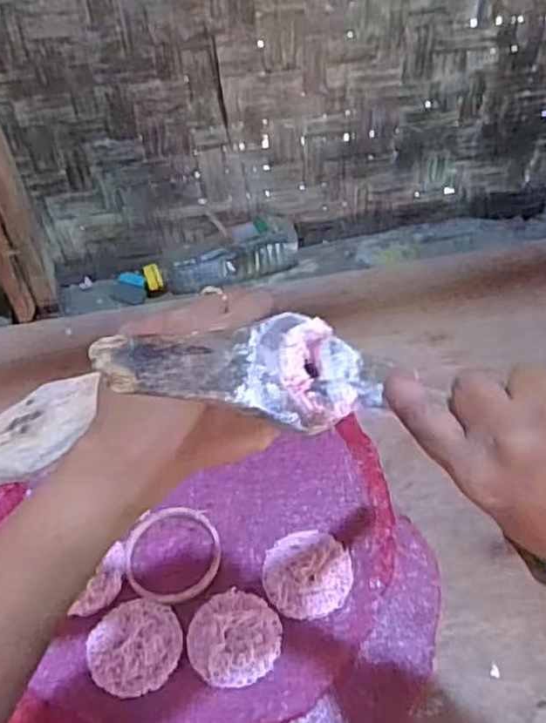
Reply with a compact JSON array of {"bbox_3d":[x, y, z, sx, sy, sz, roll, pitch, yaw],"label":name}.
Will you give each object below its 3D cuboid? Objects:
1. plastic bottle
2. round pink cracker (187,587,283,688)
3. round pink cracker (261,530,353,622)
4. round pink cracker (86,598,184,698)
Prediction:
[{"bbox_3d":[-0.071,-0.147,0.997,0.221,0.063,0.053,-16,48,-10],"label":"plastic bottle"},{"bbox_3d":[-0.032,0.226,0.574,0.073,0.007,0.077,-2,47,3],"label":"round pink cracker"},{"bbox_3d":[0.030,0.184,0.609,0.074,0.007,0.078,-2,47,3],"label":"round pink cracker"},{"bbox_3d":[-0.114,0.233,0.573,0.074,0.006,0.077,-2,47,3],"label":"round pink cracker"}]

